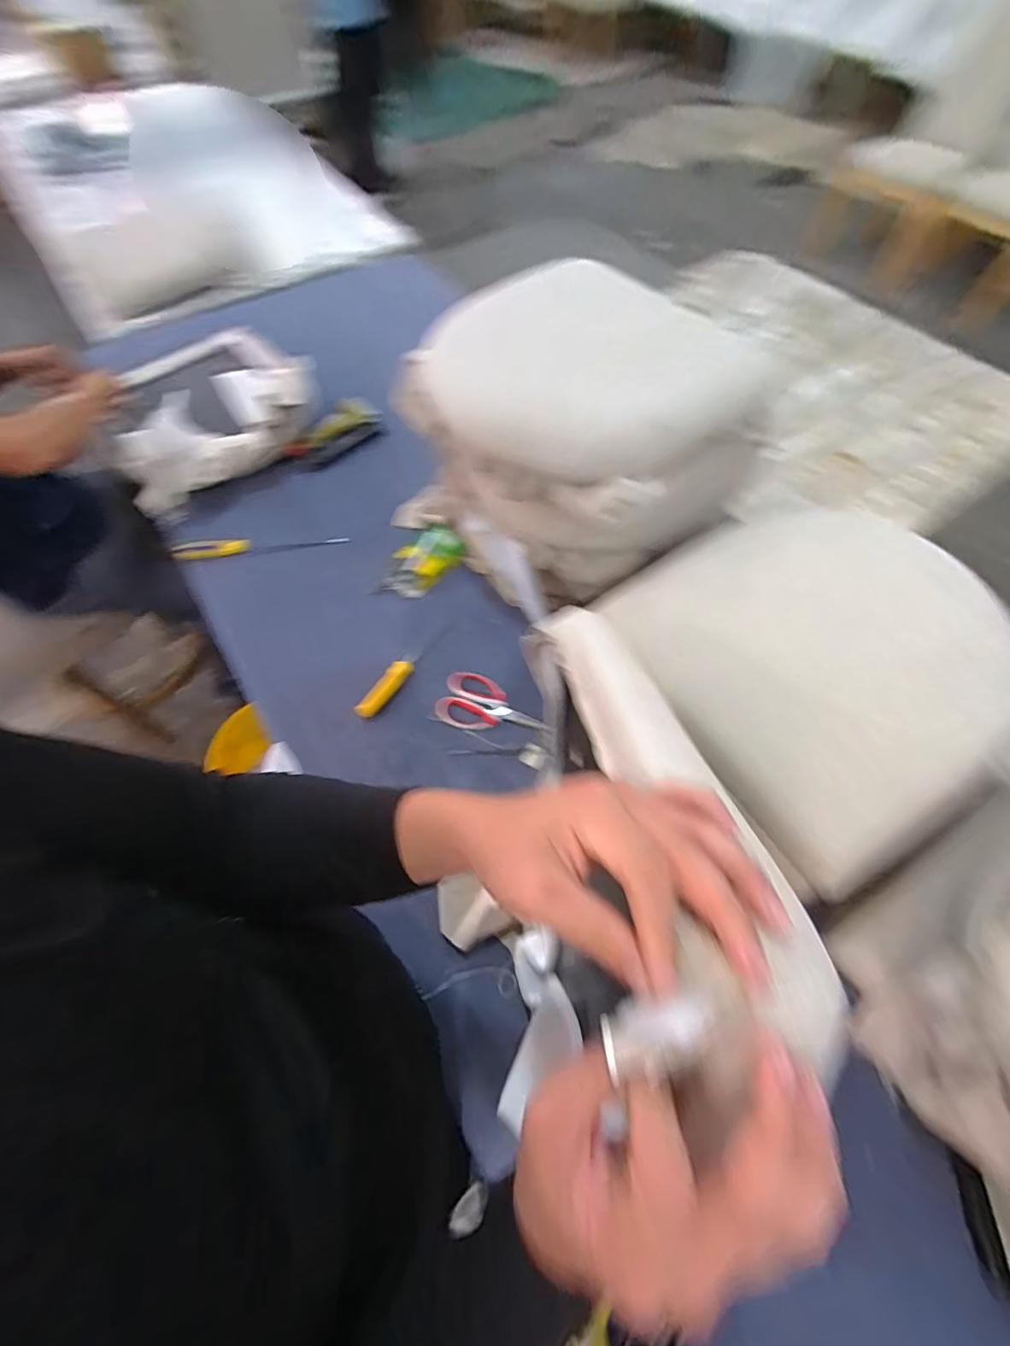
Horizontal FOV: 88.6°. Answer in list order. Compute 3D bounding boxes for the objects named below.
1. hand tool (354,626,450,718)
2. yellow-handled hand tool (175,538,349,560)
[{"bbox_3d":[-0.178,-0.005,0.893,0.038,0.038,0.211,30,65,16],"label":"hand tool"},{"bbox_3d":[-0.488,-0.262,1.038,0.328,0.035,0.038,-8,61,-5],"label":"yellow-handled hand tool"}]

